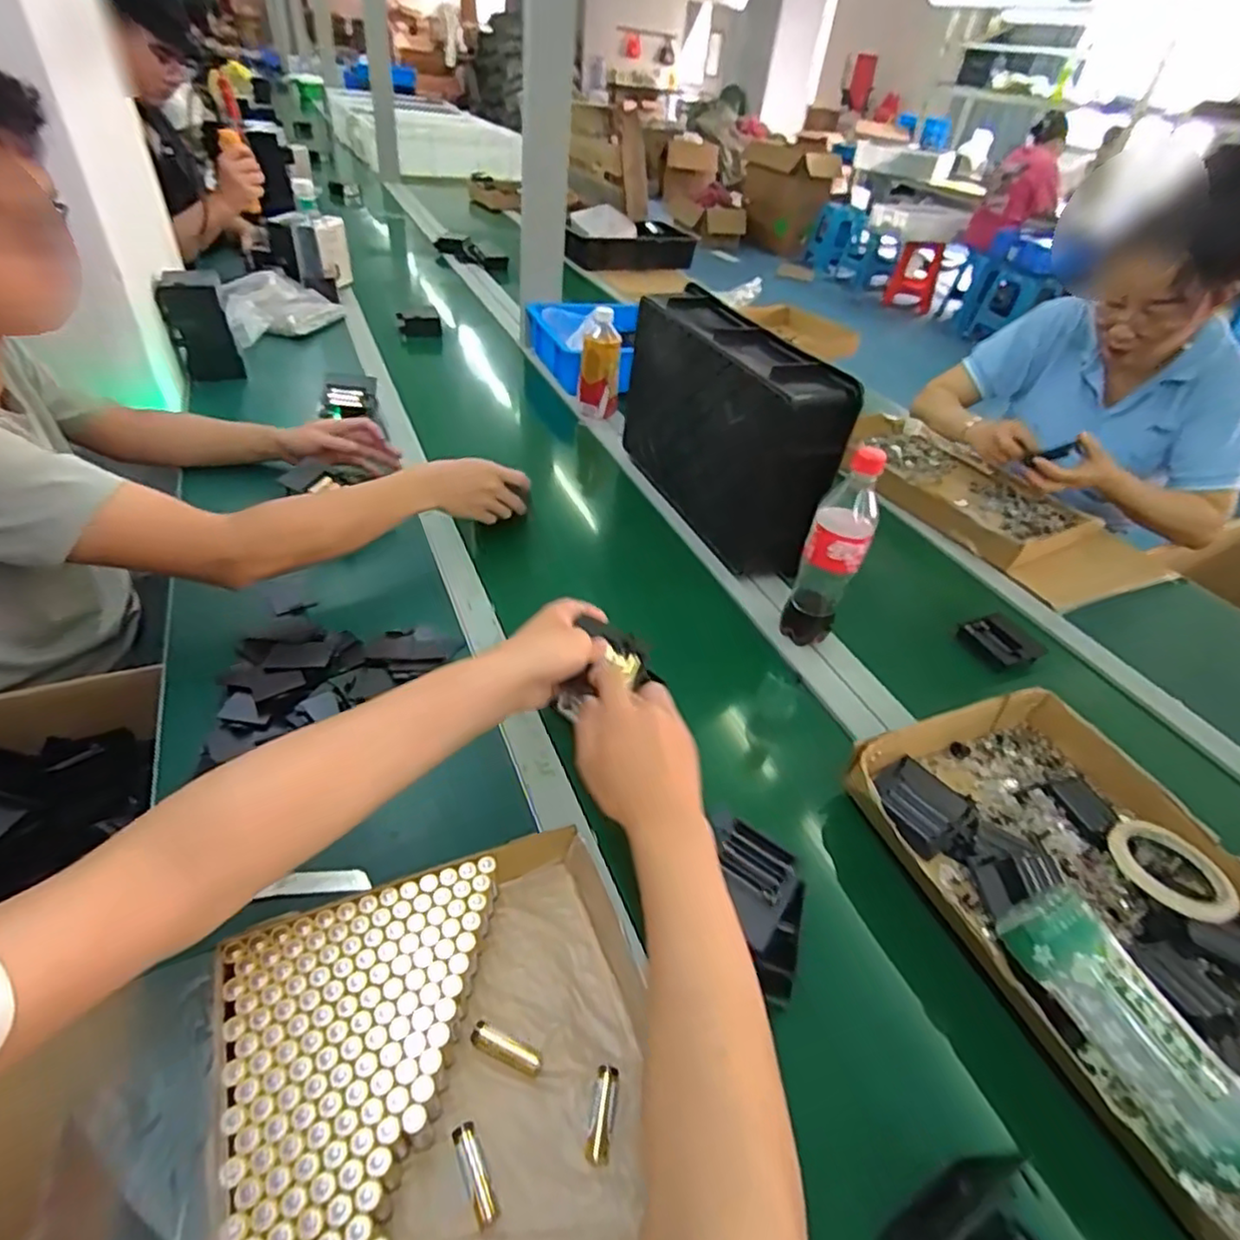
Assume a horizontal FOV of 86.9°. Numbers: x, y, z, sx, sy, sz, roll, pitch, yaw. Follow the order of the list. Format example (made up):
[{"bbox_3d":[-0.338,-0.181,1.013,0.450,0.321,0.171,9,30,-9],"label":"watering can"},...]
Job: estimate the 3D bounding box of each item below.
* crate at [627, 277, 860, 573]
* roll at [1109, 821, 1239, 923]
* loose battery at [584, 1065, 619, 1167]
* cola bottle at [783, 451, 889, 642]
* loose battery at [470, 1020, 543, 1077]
[{"bbox_3d":[0.133,-0.256,0.904,0.112,0.263,0.384,-9,43,-18],"label":"crate"},{"bbox_3d":[0.482,0.215,0.568,0.092,0.016,0.092,-13,44,-22],"label":"roll"},{"bbox_3d":[-0.010,0.308,0.410,0.015,0.016,0.050,10,40,4],"label":"loose battery"},{"bbox_3d":[0.233,-0.073,0.715,0.059,0.234,0.059,21,42,16],"label":"cola bottle"},{"bbox_3d":[-0.075,0.284,0.433,0.049,0.014,0.015,21,42,16],"label":"loose battery"}]

